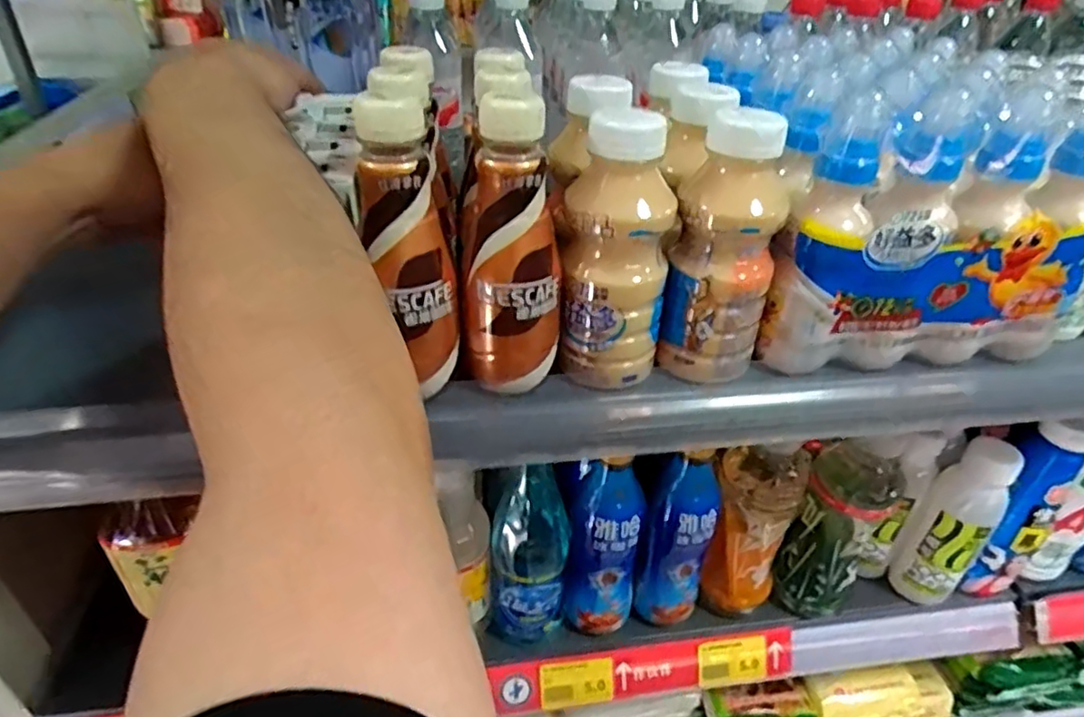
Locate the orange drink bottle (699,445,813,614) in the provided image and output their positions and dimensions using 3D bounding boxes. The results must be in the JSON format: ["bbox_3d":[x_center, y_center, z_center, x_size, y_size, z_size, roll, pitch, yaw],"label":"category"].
[{"bbox_3d":[0.183,0.151,0.559,0.070,0.188,0.064,17,39,19],"label":"orange drink bottle"}]

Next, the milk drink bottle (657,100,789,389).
[{"bbox_3d":[0.103,-0.056,0.360,0.058,0.146,0.047,16,39,18],"label":"milk drink bottle"}]

